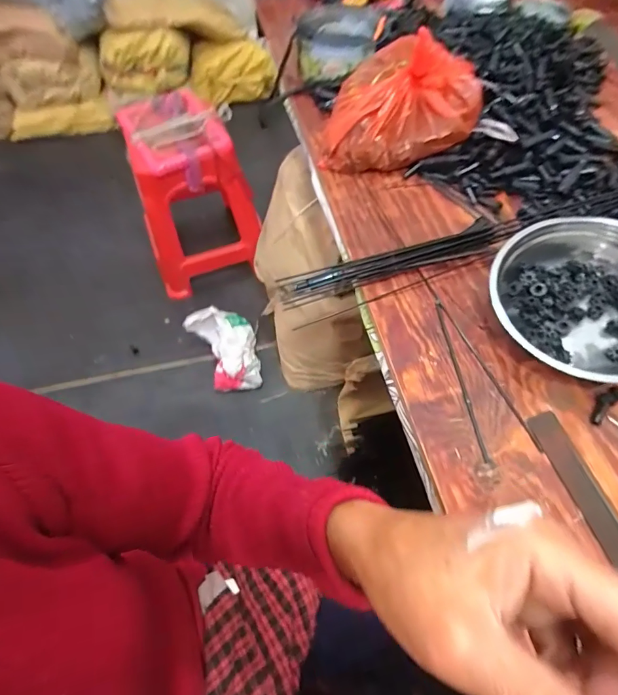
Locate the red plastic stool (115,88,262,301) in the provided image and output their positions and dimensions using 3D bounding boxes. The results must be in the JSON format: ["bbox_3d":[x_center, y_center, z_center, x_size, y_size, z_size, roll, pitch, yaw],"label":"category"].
[{"bbox_3d":[-0.403,-0.513,1.424,0.353,0.485,0.415,-19,60,-9],"label":"red plastic stool"}]

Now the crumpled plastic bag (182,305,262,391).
[{"bbox_3d":[-0.266,0.007,1.321,0.198,0.114,0.246,-13,59,-6],"label":"crumpled plastic bag"}]

